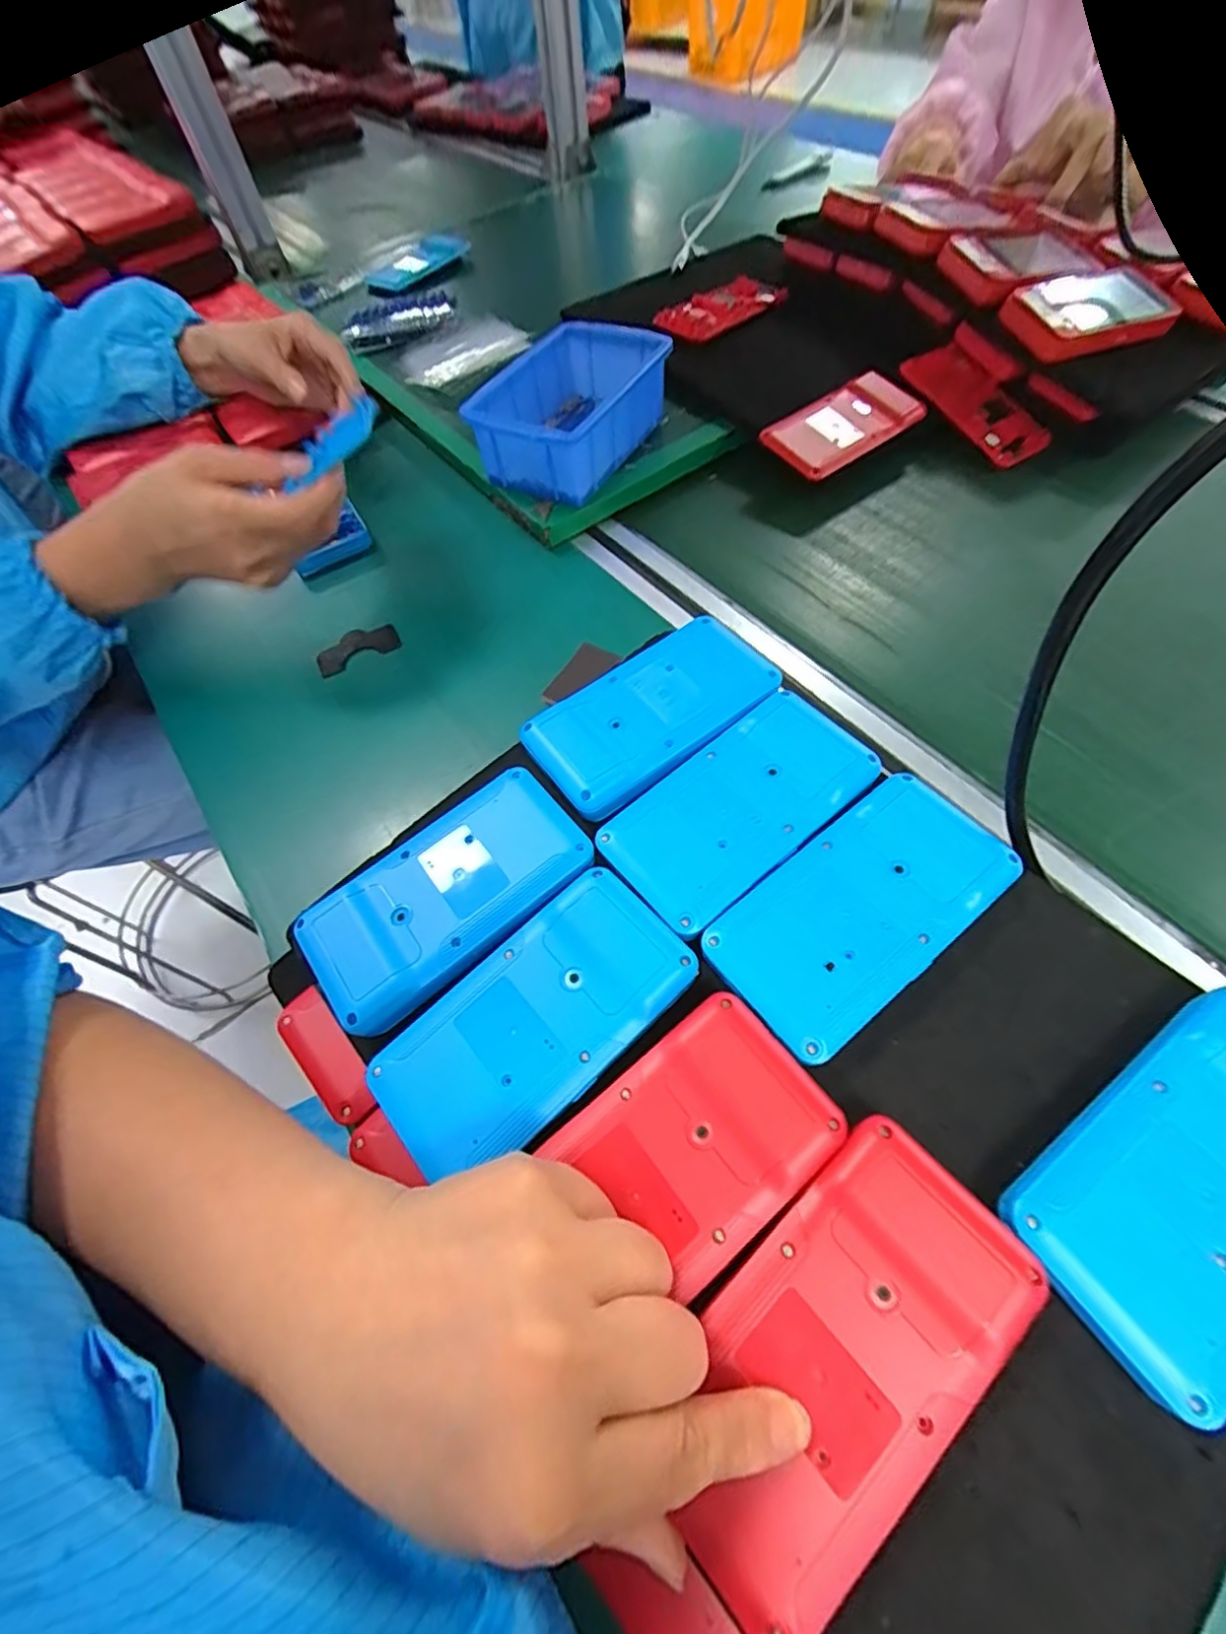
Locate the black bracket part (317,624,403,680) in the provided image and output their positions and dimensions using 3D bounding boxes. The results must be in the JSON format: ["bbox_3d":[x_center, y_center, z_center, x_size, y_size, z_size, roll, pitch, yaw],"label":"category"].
[{"bbox_3d":[-0.176,-0.115,0.417,0.056,0.011,0.023,-25,61,-11],"label":"black bracket part"}]

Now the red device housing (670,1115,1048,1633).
[{"bbox_3d":[0.064,0.151,0.171,0.116,0.011,0.062,-39,65,-18],"label":"red device housing"}]

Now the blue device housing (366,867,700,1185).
[{"bbox_3d":[-0.030,0.076,0.228,0.119,0.012,0.062,-38,64,-16],"label":"blue device housing"}]

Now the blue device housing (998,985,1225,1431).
[{"bbox_3d":[0.183,0.111,0.184,0.118,0.014,0.062,-33,62,-13],"label":"blue device housing"}]

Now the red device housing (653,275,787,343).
[{"bbox_3d":[0.088,-0.449,0.535,0.119,0.017,0.059,-33,62,-14],"label":"red device housing"}]

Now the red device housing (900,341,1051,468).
[{"bbox_3d":[0.277,-0.317,0.465,0.060,0.008,0.118,-30,76,-13],"label":"red device housing"}]

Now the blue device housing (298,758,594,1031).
[{"bbox_3d":[-0.071,0.031,0.257,0.119,0.013,0.065,-36,63,-15],"label":"blue device housing"}]

